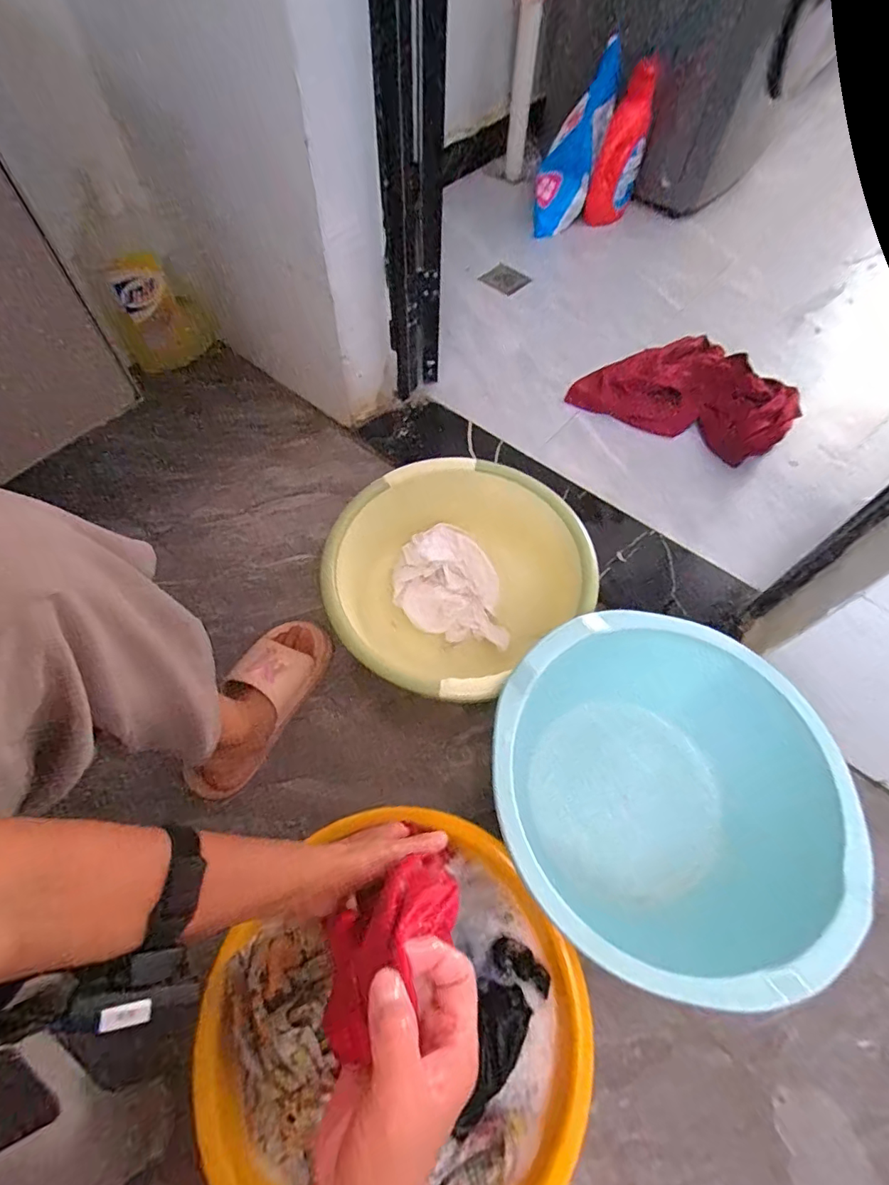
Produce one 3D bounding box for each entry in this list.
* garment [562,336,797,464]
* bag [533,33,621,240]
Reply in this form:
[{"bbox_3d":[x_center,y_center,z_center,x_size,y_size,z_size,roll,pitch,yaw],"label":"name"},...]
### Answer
[{"bbox_3d":[0.482,-0.414,1.021,0.388,0.080,0.239,25,63,10],"label":"garment"},{"bbox_3d":[0.323,-1.098,1.263,0.125,0.374,0.115,29,24,12],"label":"bag"}]

